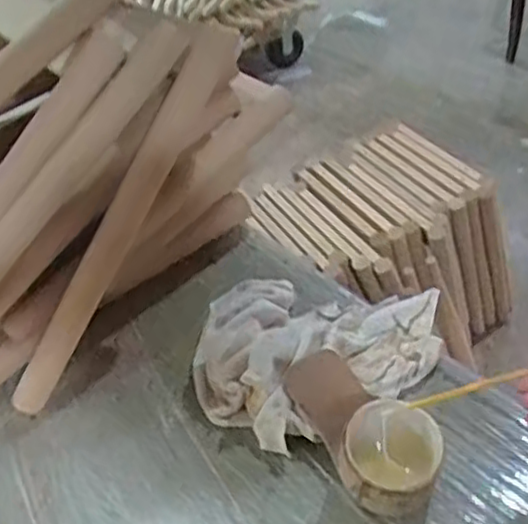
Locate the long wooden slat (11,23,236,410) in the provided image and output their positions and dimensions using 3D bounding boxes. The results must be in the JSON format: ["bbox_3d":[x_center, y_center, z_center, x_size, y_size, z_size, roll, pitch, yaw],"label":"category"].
[{"bbox_3d":[-0.141,-0.047,0.693,0.039,0.052,0.414,27,89,34],"label":"long wooden slat"}]

